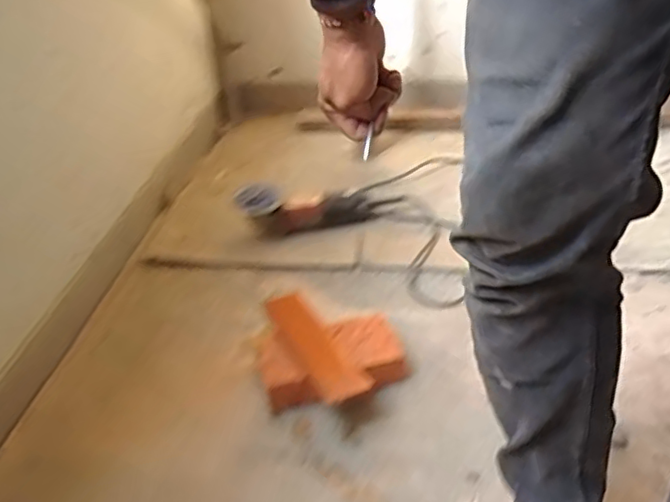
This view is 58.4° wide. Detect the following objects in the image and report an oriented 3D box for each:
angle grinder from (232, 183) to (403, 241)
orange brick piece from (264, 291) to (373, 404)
[{"bbox_3d":[-0.029,-0.093,1.199,0.323,0.082,0.076,-9,34,-11],"label":"angle grinder"},{"bbox_3d":[-0.032,0.128,0.840,0.065,0.017,0.213,-18,36,-25],"label":"orange brick piece"}]

